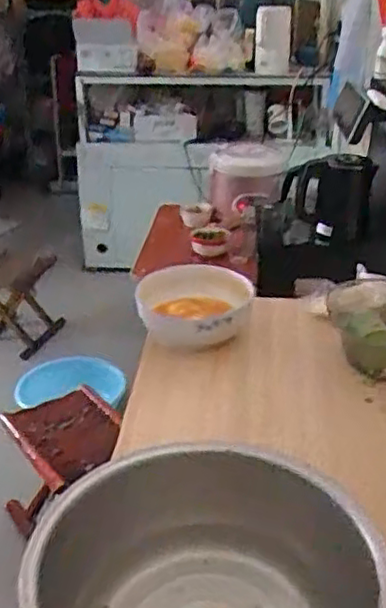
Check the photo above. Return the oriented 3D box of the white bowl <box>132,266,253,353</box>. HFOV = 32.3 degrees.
[{"bbox_3d":[0.002,0.010,1.061,0.186,0.071,0.218,0,27,2],"label":"white bowl"}]

